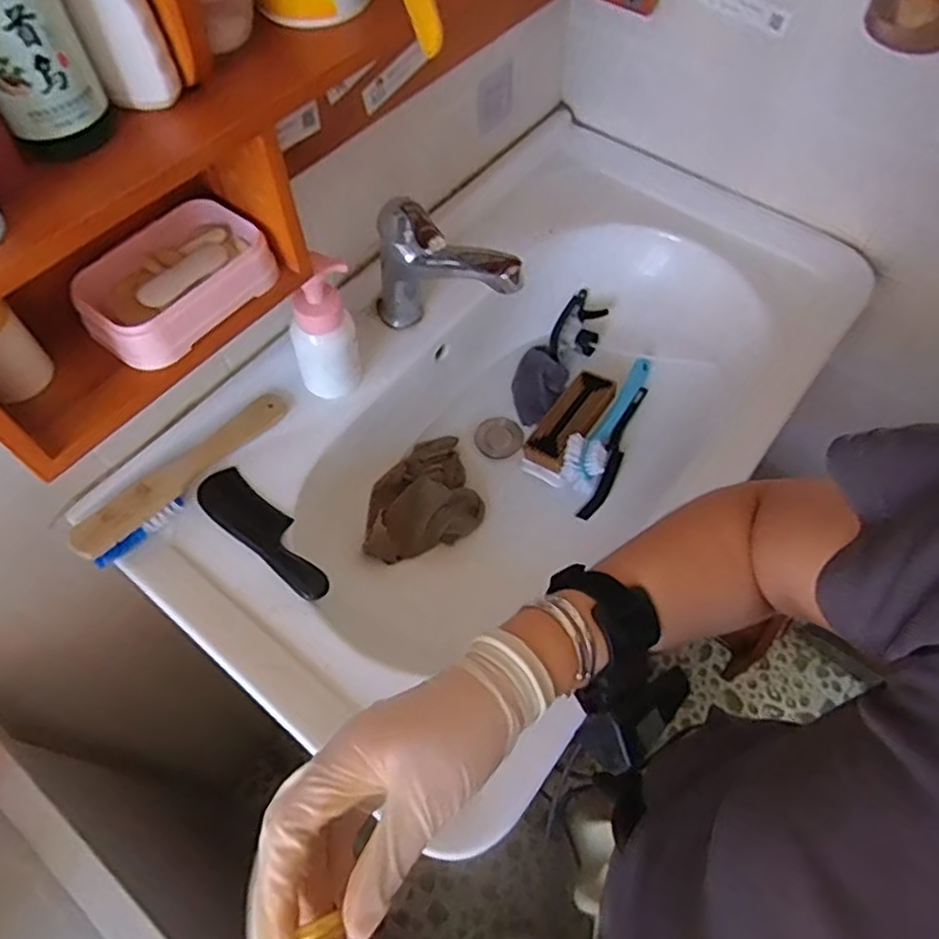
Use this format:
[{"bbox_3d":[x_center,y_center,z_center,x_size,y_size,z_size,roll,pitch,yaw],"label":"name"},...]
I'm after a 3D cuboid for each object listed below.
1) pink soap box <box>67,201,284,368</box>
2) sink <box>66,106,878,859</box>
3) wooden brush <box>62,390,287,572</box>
[{"bbox_3d":[-0.218,-0.141,0.501,0.093,0.034,0.138,32,65,18],"label":"pink soap box"},{"bbox_3d":[0.055,-0.075,0.776,0.483,0.158,0.819,34,66,19],"label":"sink"},{"bbox_3d":[-0.273,0.001,0.654,0.031,0.050,0.232,32,65,18],"label":"wooden brush"}]

